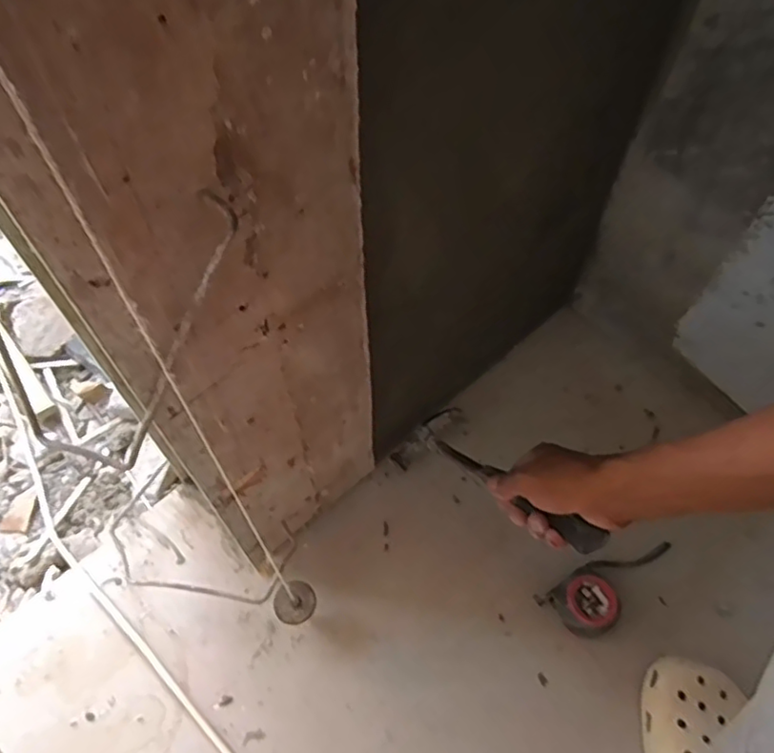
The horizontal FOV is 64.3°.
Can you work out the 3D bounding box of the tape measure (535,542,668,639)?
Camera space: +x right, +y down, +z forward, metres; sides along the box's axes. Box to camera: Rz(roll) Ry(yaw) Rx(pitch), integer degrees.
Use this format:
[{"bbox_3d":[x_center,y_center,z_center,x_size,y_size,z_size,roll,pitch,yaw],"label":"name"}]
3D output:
[{"bbox_3d":[0.242,0.215,0.643,0.170,0.040,0.061,-25,62,-15],"label":"tape measure"}]

